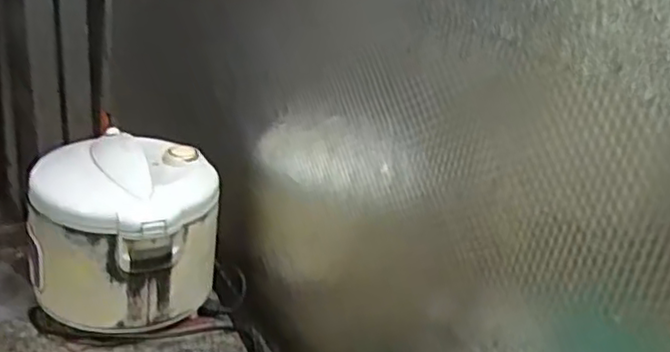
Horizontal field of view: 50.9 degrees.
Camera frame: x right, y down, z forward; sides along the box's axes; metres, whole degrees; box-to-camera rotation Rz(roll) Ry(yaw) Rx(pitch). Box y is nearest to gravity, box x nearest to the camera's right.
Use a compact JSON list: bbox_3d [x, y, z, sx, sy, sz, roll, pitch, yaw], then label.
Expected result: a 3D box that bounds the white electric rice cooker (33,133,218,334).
[{"bbox_3d":[-0.311,0.084,1.052,0.262,0.237,0.212,2,30,7],"label":"white electric rice cooker"}]

